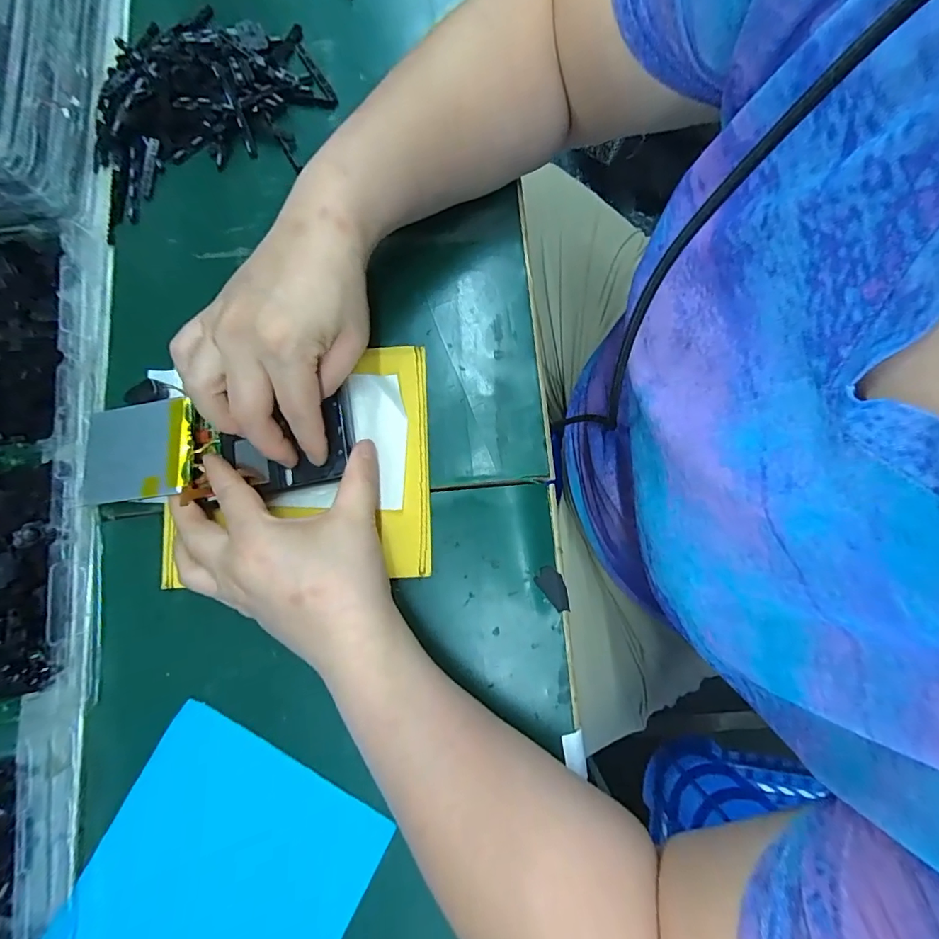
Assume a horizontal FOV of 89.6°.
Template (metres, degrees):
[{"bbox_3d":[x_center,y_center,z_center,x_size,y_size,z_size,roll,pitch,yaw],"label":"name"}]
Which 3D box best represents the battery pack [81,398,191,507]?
[{"bbox_3d":[-0.211,-0.012,0.299,0.081,0.004,0.061,-8,77,12],"label":"battery pack"}]

